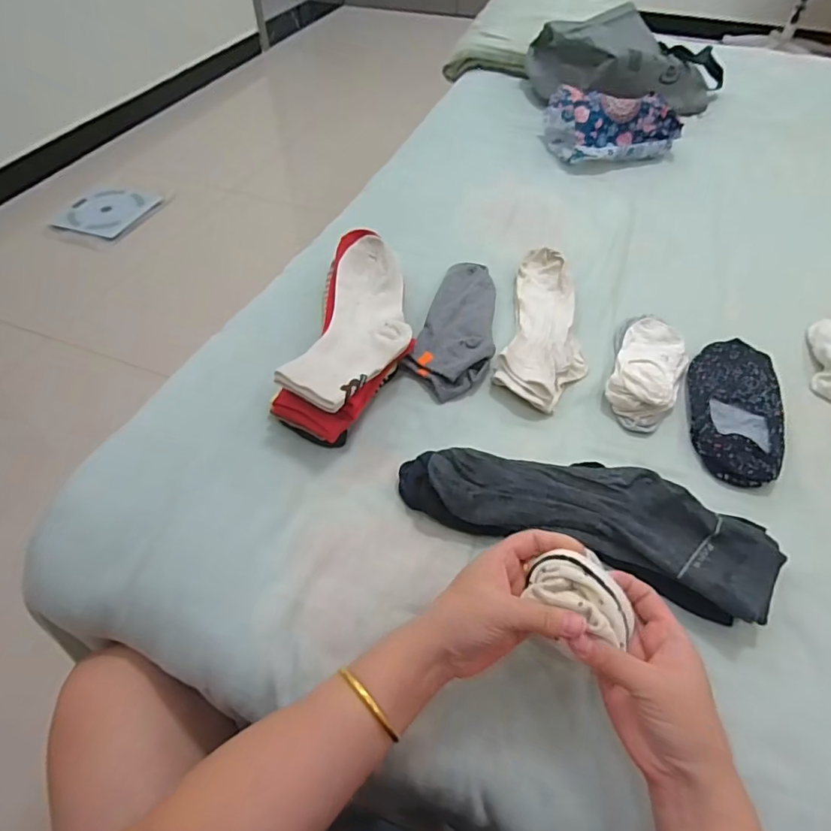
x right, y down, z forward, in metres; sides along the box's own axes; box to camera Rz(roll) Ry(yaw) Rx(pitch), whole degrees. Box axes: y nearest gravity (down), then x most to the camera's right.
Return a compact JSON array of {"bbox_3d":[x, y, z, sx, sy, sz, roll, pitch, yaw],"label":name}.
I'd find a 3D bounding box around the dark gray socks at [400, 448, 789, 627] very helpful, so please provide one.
[{"bbox_3d":[0.147,0.084,0.454,0.318,0.050,0.104,18,54,12],"label":"dark gray socks"}]

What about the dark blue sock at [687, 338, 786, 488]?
[{"bbox_3d":[0.347,-0.012,0.553,0.090,0.024,0.199,13,53,8],"label":"dark blue sock"}]

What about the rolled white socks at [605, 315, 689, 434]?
[{"bbox_3d":[0.264,-0.052,0.579,0.079,0.032,0.159,18,54,12],"label":"rolled white socks"}]

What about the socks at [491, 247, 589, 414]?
[{"bbox_3d":[0.160,-0.109,0.614,0.101,0.035,0.240,13,53,8],"label":"socks"}]

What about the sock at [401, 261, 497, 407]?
[{"bbox_3d":[0.054,-0.103,0.611,0.091,0.025,0.211,17,53,11],"label":"sock"}]

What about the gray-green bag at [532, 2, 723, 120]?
[{"bbox_3d":[0.429,-0.687,1.014,0.398,0.129,0.226,9,52,5],"label":"gray-green bag"}]

